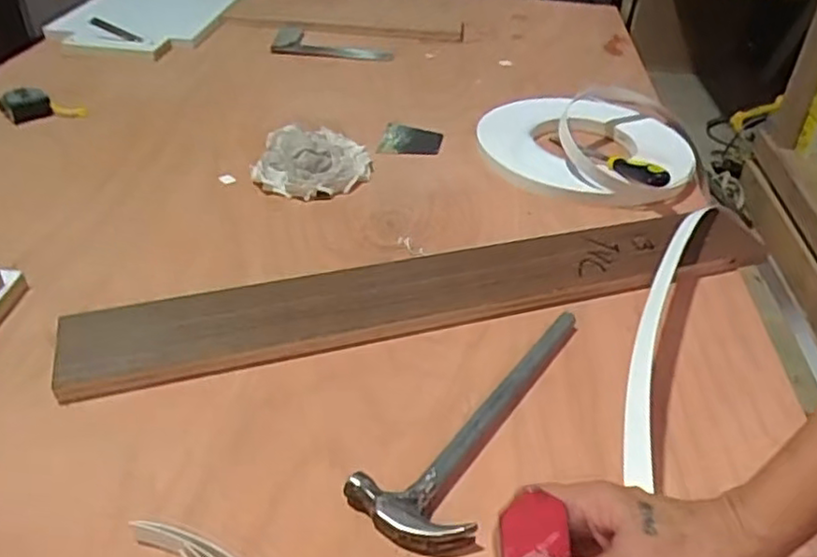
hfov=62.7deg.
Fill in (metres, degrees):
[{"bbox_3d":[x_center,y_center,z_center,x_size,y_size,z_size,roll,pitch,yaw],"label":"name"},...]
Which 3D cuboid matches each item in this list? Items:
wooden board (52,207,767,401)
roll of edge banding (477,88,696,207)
[{"bbox_3d":[0.037,0.009,0.743,0.787,0.026,0.112,-8,39,-14],"label":"wooden board"},{"bbox_3d":[0.268,-0.210,1.014,0.306,0.052,0.304,2,37,-2],"label":"roll of edge banding"}]

